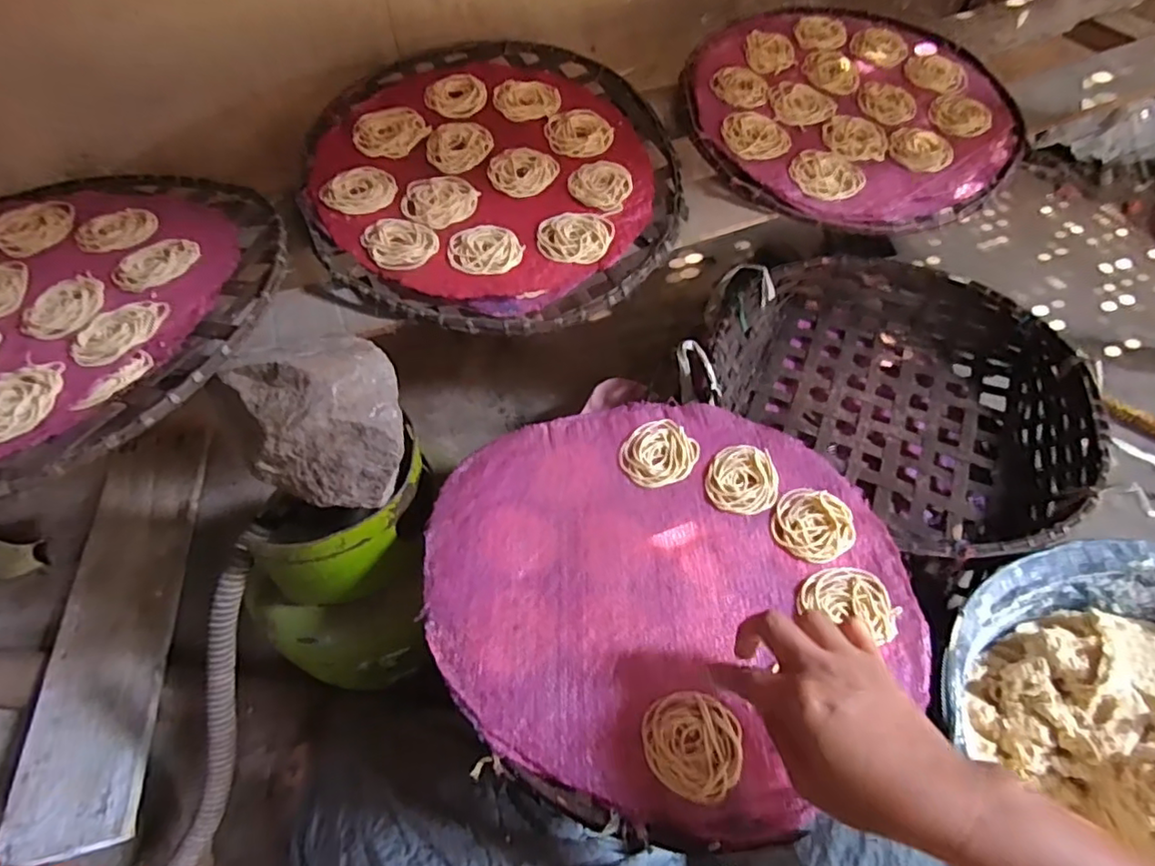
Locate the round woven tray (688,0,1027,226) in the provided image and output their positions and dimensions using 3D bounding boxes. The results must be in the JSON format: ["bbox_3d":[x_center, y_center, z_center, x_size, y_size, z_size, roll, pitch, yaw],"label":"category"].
[{"bbox_3d":[0.319,-0.384,0.725,0.361,0.076,0.367,-2,53,2],"label":"round woven tray"}]

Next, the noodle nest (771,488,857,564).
[{"bbox_3d":[0.193,0.074,0.504,0.061,0.008,0.064,-2,53,2],"label":"noodle nest"}]

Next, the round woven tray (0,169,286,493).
[{"bbox_3d":[-0.449,-0.099,0.520,0.392,0.046,0.398,-2,53,2],"label":"round woven tray"}]

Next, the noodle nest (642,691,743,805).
[{"bbox_3d":[0.076,0.205,0.407,0.062,0.006,0.064,-2,53,2],"label":"noodle nest"}]

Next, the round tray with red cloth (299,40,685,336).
[{"bbox_3d":[-0.088,-0.281,0.665,0.377,0.082,0.405,-2,53,2],"label":"round tray with red cloth"}]

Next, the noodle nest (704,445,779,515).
[{"bbox_3d":[0.142,0.040,0.533,0.059,0.010,0.063,8,54,9],"label":"noodle nest"}]

